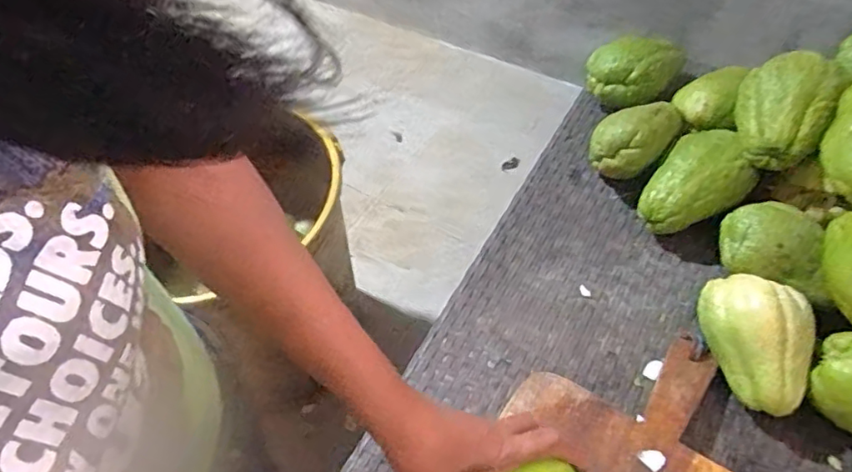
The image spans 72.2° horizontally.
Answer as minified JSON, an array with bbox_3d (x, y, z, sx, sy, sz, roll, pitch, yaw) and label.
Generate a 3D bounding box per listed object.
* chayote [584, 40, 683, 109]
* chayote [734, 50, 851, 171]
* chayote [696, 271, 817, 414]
[{"bbox_3d":[0.258,-0.206,0.732,0.110,0.061,0.071,17,55,15],"label":"chayote"},{"bbox_3d":[0.356,-0.130,0.584,0.086,0.065,0.105,29,59,22],"label":"chayote"},{"bbox_3d":[0.304,0.093,0.531,0.082,0.080,0.123,-15,53,-8],"label":"chayote"}]

